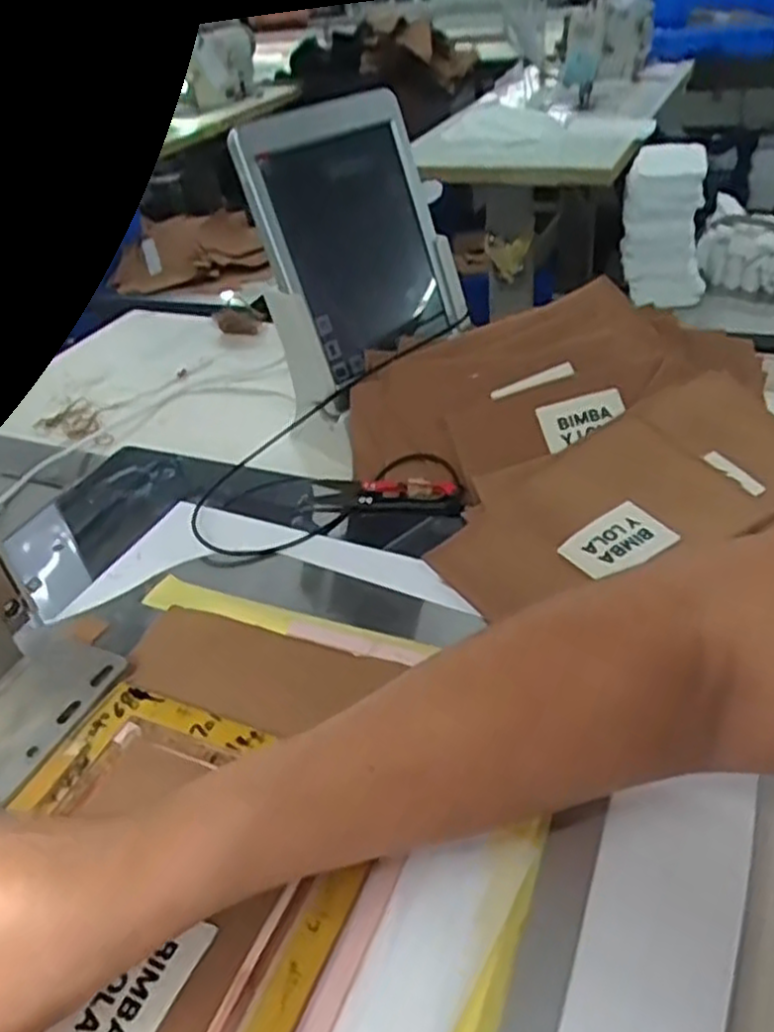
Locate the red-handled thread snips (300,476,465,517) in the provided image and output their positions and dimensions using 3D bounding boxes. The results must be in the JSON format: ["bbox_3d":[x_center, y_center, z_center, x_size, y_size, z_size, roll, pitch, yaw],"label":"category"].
[{"bbox_3d":[-0.002,-0.017,0.519,0.108,0.013,0.030,4,40,12],"label":"red-handled thread snips"}]

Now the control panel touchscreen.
[{"bbox_3d":[-0.026,-0.208,0.582,0.154,0.201,0.032,-33,23,-30],"label":"control panel touchscreen"}]

